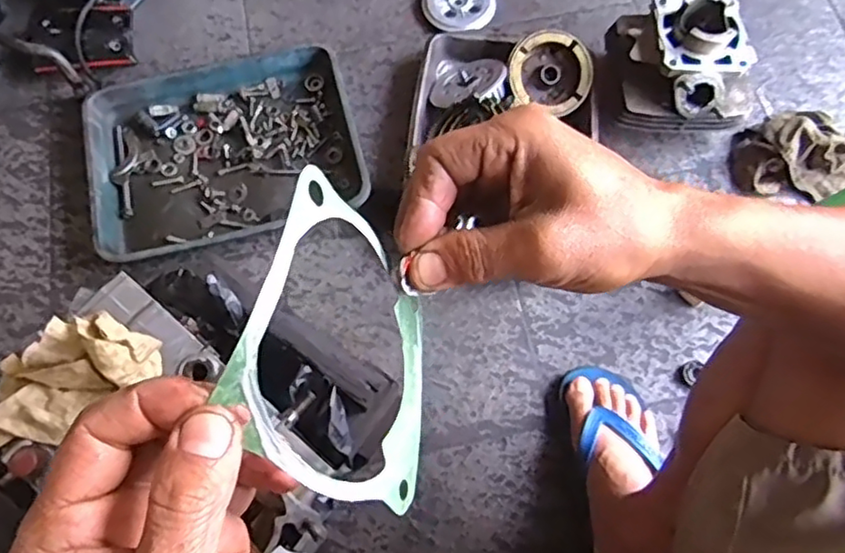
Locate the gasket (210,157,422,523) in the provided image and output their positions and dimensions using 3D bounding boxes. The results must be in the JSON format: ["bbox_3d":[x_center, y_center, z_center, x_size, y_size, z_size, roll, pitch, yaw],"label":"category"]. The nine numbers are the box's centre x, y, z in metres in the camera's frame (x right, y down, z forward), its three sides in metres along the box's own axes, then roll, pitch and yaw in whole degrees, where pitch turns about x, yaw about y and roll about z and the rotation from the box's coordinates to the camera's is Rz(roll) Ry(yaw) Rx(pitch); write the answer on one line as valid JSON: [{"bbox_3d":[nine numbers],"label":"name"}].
[{"bbox_3d":[-0.031,0.030,0.248,0.019,0.111,0.107,-7,61,28],"label":"gasket"}]

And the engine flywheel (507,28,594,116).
[{"bbox_3d":[0.176,-0.277,0.869,0.116,0.048,0.113,8,94,-7],"label":"engine flywheel"}]

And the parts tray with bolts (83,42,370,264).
[{"bbox_3d":[-0.270,-0.172,0.859,0.356,0.044,0.276,-14,71,-5],"label":"parts tray with bolts"}]

